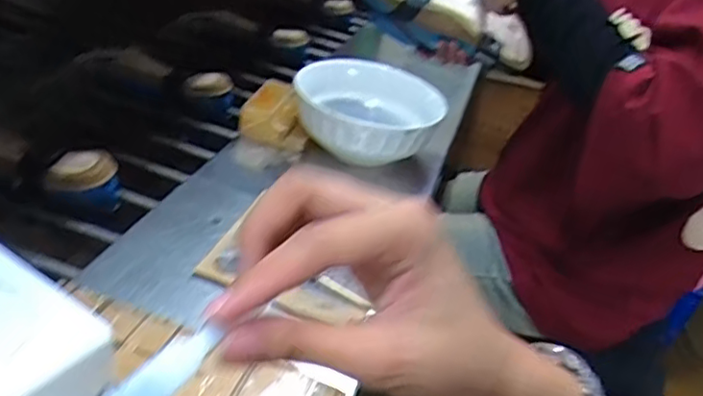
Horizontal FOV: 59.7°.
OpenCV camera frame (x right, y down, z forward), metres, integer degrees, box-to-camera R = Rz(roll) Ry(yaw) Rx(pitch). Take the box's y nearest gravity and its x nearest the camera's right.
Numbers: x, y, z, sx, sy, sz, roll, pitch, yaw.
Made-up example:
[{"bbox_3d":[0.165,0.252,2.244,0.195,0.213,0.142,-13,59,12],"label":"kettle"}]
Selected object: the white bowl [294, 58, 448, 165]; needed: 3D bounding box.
[{"bbox_3d":[0.022,-0.093,0.724,0.156,0.083,0.161,10,32,-6],"label":"white bowl"}]

